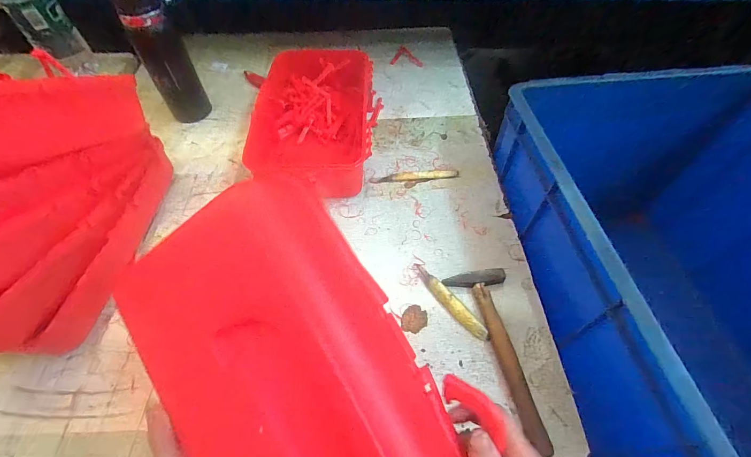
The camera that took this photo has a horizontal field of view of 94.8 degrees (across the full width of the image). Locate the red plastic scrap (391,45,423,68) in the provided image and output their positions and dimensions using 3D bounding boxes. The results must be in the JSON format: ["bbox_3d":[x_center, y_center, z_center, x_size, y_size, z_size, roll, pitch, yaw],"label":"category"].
[{"bbox_3d":[0.087,-0.432,0.868,0.078,0.004,0.085,16,56,12],"label":"red plastic scrap"}]

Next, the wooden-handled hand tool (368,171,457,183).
[{"bbox_3d":[0.074,-0.097,0.629,0.151,0.010,0.019,-3,54,-2],"label":"wooden-handled hand tool"}]

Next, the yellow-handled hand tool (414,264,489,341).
[{"bbox_3d":[0.103,0.101,0.485,0.021,0.015,0.136,-33,60,-21],"label":"yellow-handled hand tool"}]

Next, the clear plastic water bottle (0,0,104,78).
[{"bbox_3d":[-0.680,-0.454,0.666,0.090,0.315,0.096,-34,61,-22],"label":"clear plastic water bottle"}]

